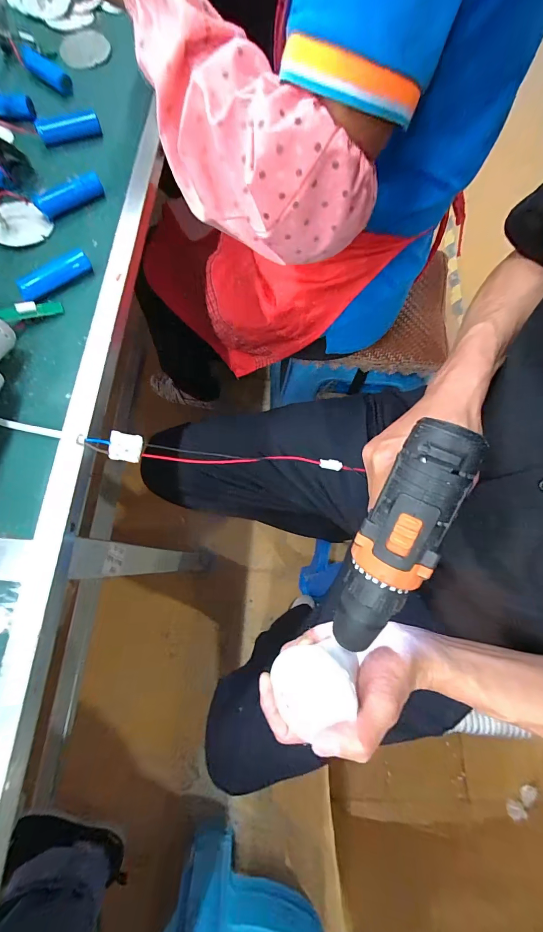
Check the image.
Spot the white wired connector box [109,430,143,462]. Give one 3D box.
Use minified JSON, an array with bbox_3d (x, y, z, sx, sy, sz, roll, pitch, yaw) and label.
[{"bbox_3d":[-0.126,-0.016,0.295,0.027,0.012,0.025,9,82,-19],"label":"white wired connector box"}]

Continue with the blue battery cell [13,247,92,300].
[{"bbox_3d":[-0.204,-0.179,0.322,0.068,0.018,0.016,-39,77,-12],"label":"blue battery cell"}]

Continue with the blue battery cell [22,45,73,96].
[{"bbox_3d":[-0.272,-0.478,0.414,0.075,0.020,0.020,40,76,11],"label":"blue battery cell"}]

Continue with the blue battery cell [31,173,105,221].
[{"bbox_3d":[-0.210,-0.282,0.355,0.069,0.015,0.019,-32,76,-10],"label":"blue battery cell"}]

